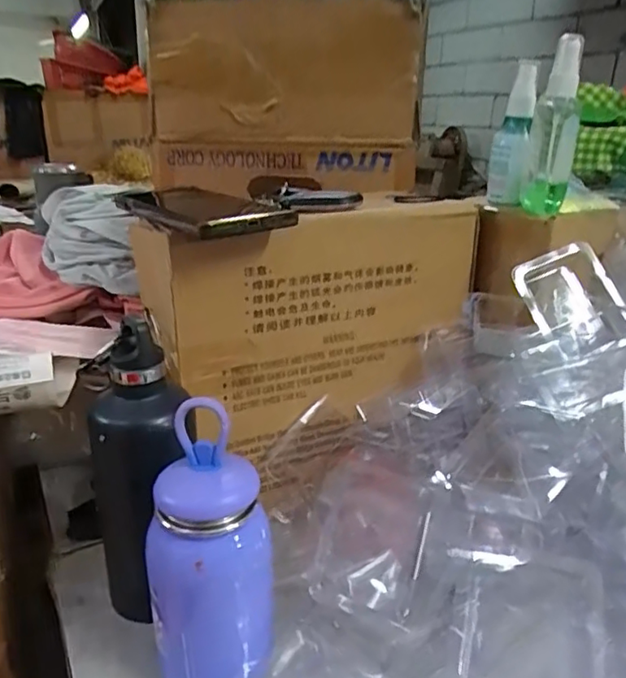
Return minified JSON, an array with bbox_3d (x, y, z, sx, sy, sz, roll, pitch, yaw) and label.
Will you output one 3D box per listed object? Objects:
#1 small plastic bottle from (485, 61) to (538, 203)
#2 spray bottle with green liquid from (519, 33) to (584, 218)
[{"bbox_3d":[0.177,-0.179,0.520,0.032,0.117,0.034,7,22,13],"label":"small plastic bottle"},{"bbox_3d":[0.205,-0.174,0.500,0.038,0.134,0.033,10,23,19],"label":"spray bottle with green liquid"}]

